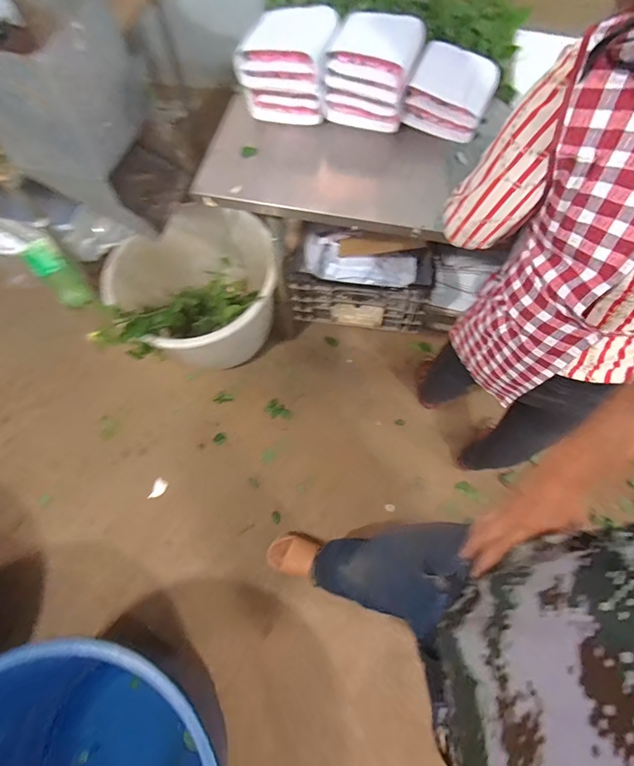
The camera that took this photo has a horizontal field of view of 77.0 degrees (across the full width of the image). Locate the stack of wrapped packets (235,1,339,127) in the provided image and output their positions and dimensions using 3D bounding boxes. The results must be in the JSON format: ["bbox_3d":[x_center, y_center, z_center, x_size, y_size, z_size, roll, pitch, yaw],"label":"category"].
[{"bbox_3d":[-0.070,-0.779,0.975,0.202,0.156,0.225,11,70,1],"label":"stack of wrapped packets"}]

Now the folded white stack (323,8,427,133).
[{"bbox_3d":[0.128,-0.745,0.942,0.197,0.131,0.213,14,70,2],"label":"folded white stack"}]

